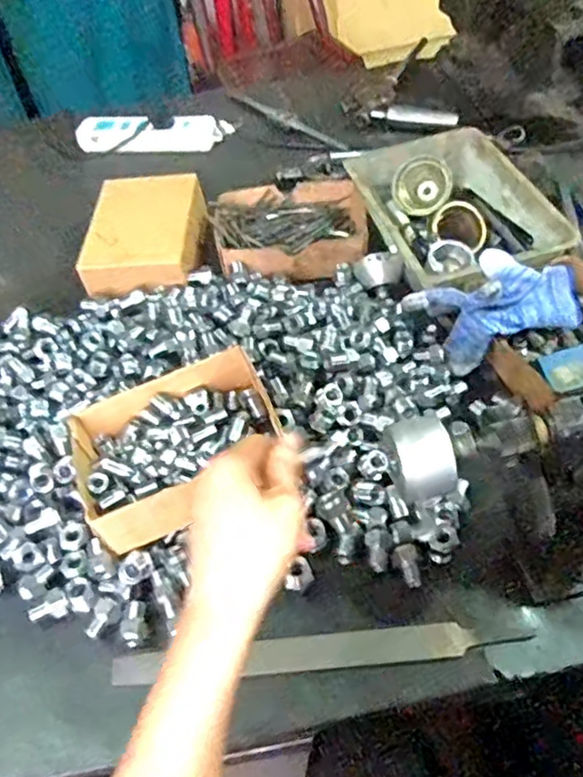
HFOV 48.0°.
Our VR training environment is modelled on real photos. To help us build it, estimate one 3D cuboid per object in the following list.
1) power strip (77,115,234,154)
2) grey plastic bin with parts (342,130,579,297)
[{"bbox_3d":[-0.204,-0.378,0.965,0.224,0.033,0.060,-1,49,6],"label":"power strip"},{"bbox_3d":[0.177,-0.198,0.738,0.172,0.057,0.260,-16,49,-8],"label":"grey plastic bin with parts"}]

